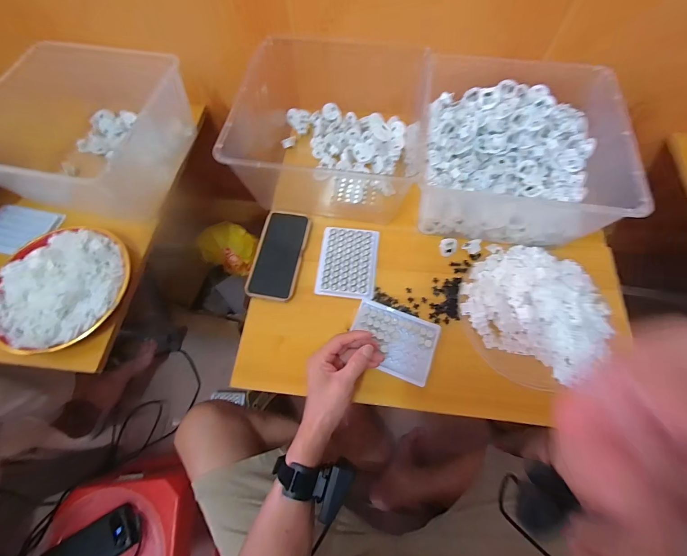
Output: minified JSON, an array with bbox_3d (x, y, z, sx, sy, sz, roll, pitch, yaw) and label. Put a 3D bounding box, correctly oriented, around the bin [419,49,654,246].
[{"bbox_3d":[0.286,-0.222,0.542,0.303,0.139,0.303,8,68,5],"label":"bin"}]

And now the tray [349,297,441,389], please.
[{"bbox_3d":[0.074,0.094,0.462,0.127,0.017,0.097,19,69,9],"label":"tray"}]

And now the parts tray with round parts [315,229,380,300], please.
[{"bbox_3d":[0.008,-0.028,0.532,0.099,0.009,0.127,6,67,4],"label":"parts tray with round parts"}]

